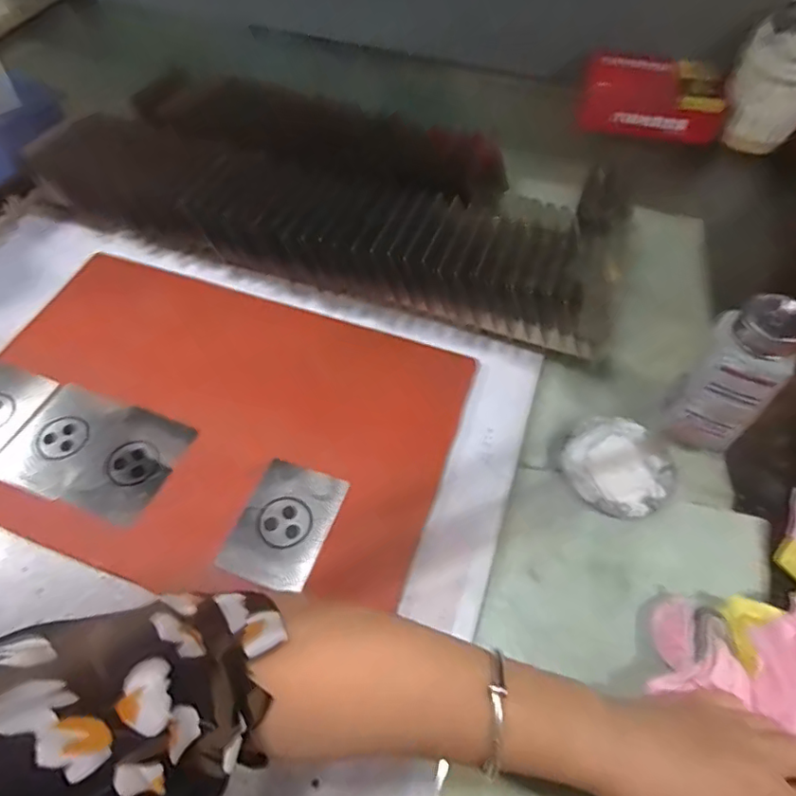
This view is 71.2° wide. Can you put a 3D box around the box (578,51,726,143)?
[{"bbox_3d":[0.311,-0.375,0.690,0.162,0.056,0.086,10,56,5],"label":"box"}]

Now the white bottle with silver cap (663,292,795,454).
[{"bbox_3d":[0.236,-0.012,0.402,0.050,0.132,0.046,20,58,12],"label":"white bottle with silver cap"}]

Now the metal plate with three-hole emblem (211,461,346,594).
[{"bbox_3d":[-0.079,0.088,0.391,0.060,0.006,0.087,19,58,11],"label":"metal plate with three-hole emblem"}]

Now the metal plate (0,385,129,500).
[{"bbox_3d":[-0.259,0.032,0.426,0.062,0.006,0.085,19,58,11],"label":"metal plate"}]

